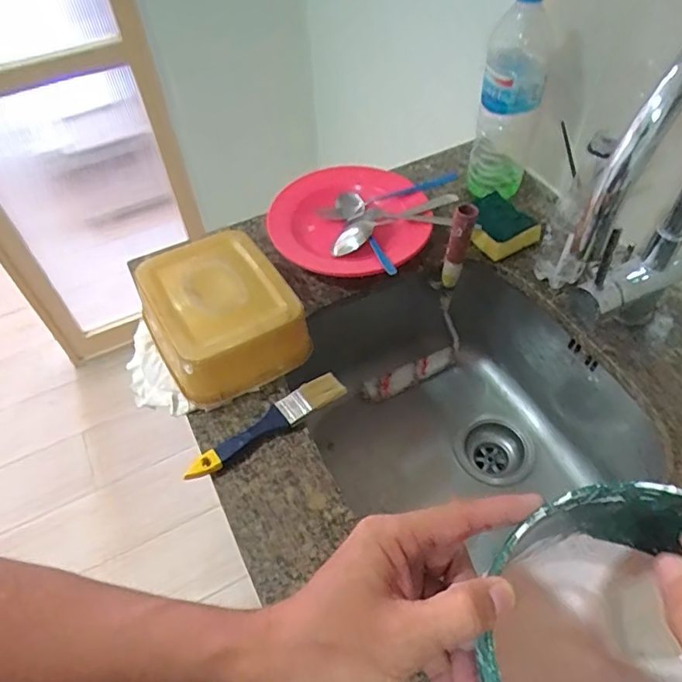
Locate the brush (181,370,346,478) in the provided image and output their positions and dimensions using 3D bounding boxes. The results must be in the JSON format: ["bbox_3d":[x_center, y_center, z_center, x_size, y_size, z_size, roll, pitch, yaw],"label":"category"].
[{"bbox_3d":[-0.077,0.086,0.572,0.183,0.019,0.030,-31,57,-20],"label":"brush"}]

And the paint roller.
[{"bbox_3d":[0.107,-0.033,0.748,0.159,0.289,0.035,-28,56,-18],"label":"paint roller"}]

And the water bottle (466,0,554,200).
[{"bbox_3d":[0.222,-0.312,0.721,0.082,0.263,0.066,9,53,10],"label":"water bottle"}]

